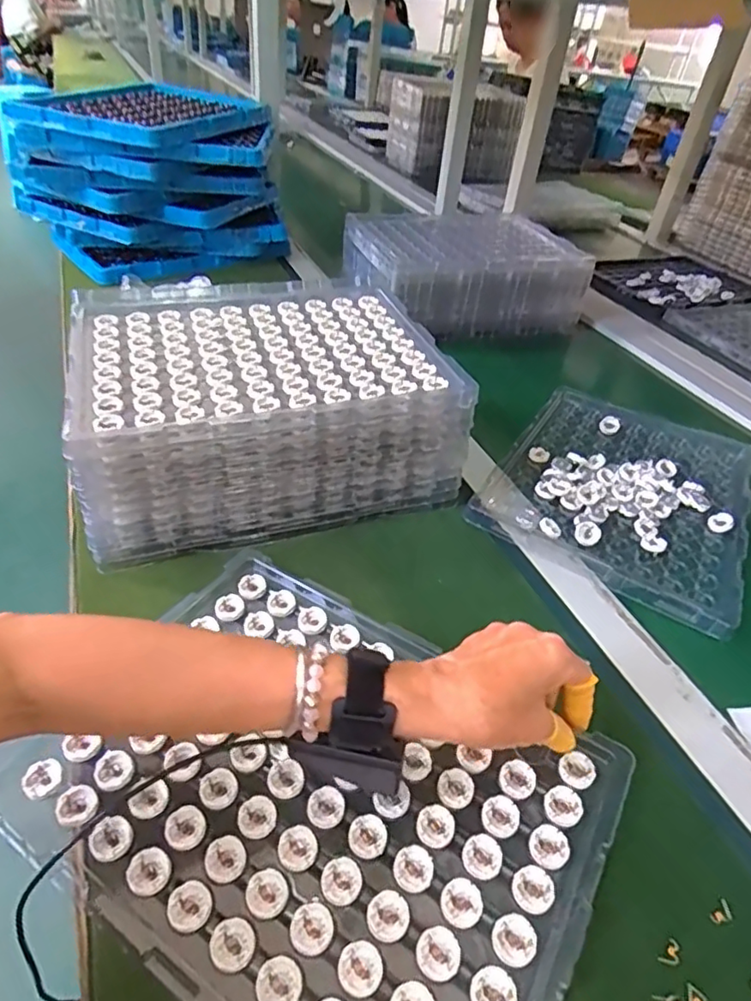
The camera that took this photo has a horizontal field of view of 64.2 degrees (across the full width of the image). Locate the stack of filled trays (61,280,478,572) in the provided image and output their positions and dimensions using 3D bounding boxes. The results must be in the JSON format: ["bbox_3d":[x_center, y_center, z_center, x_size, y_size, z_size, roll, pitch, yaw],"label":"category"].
[{"bbox_3d":[-0.117,-0.107,0.624,0.339,0.126,0.275,-8,42,-18],"label":"stack of filled trays"}]

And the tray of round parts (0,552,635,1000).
[{"bbox_3d":[-0.032,0.179,0.388,0.340,0.019,0.254,26,43,21],"label":"tray of round parts"}]

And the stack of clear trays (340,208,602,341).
[{"bbox_3d":[0.141,-0.388,1.011,0.343,0.108,0.259,-9,42,-19],"label":"stack of clear trays"}]

